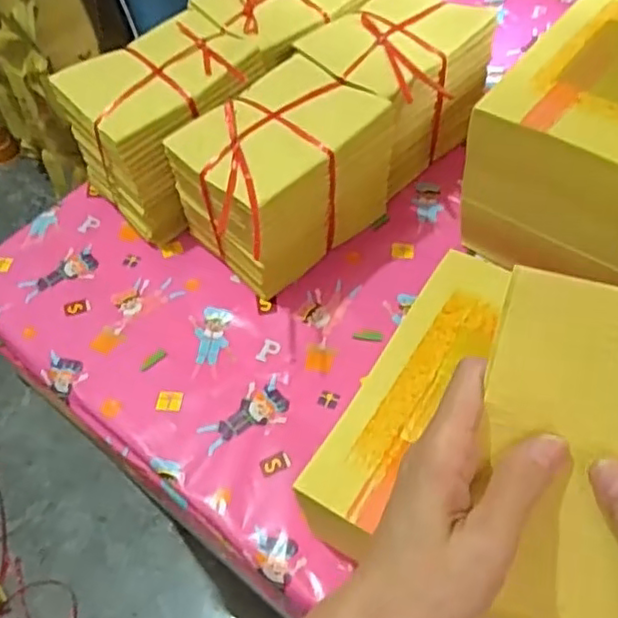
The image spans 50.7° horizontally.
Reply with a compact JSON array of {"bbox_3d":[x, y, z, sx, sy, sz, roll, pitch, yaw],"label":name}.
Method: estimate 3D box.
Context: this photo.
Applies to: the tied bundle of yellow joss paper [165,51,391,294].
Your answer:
[{"bbox_3d":[-0.023,-0.121,0.604,0.166,0.136,0.124,-37,60,-20],"label":"tied bundle of yellow joss paper"}]

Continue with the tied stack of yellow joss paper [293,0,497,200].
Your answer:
[{"bbox_3d":[0.084,-0.226,0.665,0.129,0.126,0.151,33,63,25],"label":"tied stack of yellow joss paper"}]

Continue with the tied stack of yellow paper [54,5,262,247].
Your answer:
[{"bbox_3d":[-0.133,-0.181,0.646,0.168,0.125,0.123,-38,60,-21],"label":"tied stack of yellow paper"}]

